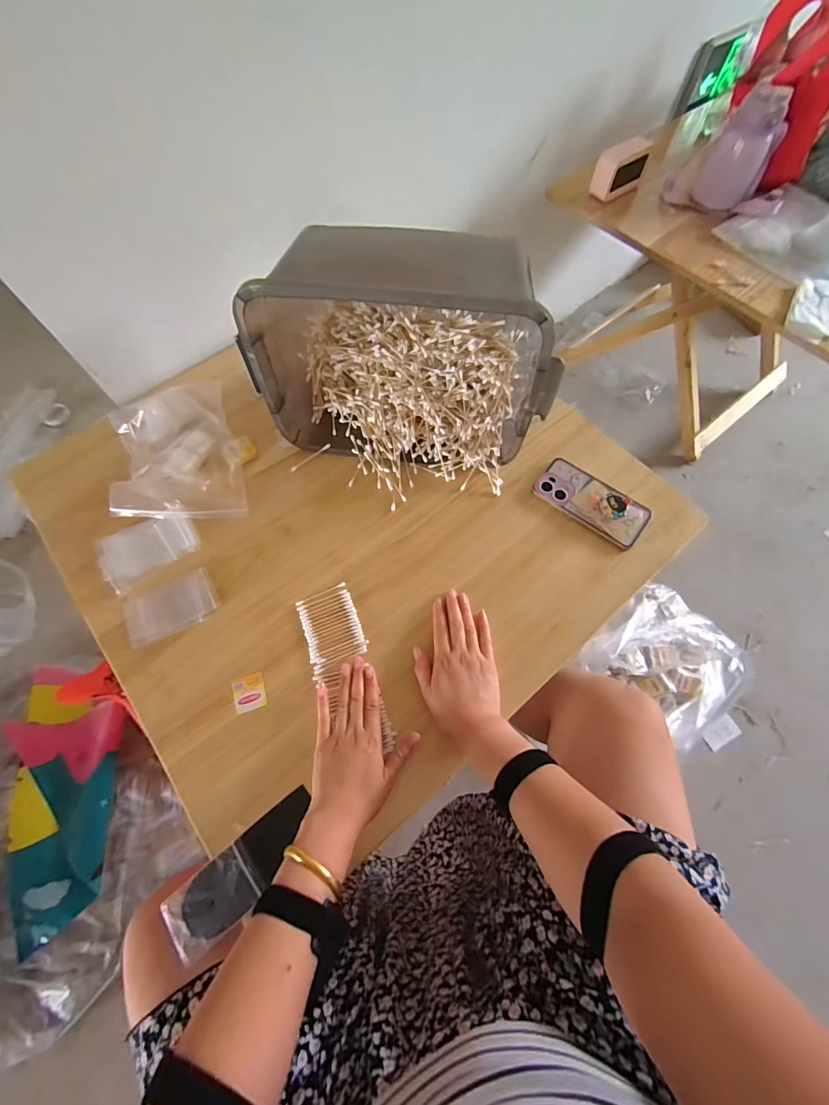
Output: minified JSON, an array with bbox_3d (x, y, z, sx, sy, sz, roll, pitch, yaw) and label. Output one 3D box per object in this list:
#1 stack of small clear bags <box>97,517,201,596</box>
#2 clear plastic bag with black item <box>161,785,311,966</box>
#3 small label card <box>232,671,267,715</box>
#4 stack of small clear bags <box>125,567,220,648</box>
[{"bbox_3d":[-0.379,-0.006,0.572,0.133,0.007,0.088,-26,69,-9],"label":"stack of small clear bags"},{"bbox_3d":[-0.182,0.348,0.441,0.175,0.013,0.067,-37,71,-13],"label":"clear plastic bag with black item"},{"bbox_3d":[-0.211,0.179,0.513,0.039,0.004,0.043,-18,68,-6],"label":"small label card"},{"bbox_3d":[-0.329,0.072,0.545,0.112,0.010,0.074,-26,69,-9],"label":"stack of small clear bags"}]

